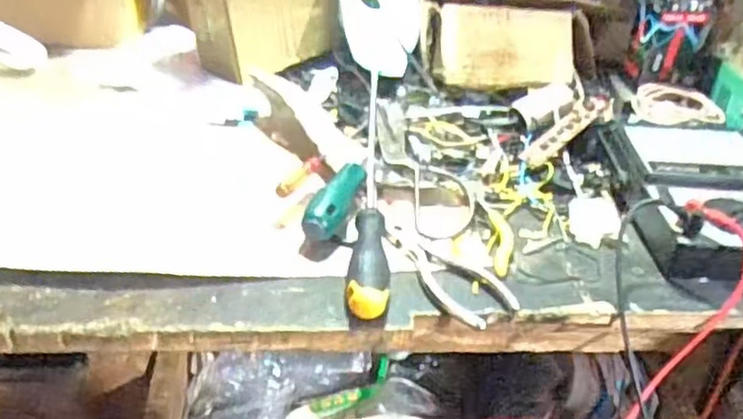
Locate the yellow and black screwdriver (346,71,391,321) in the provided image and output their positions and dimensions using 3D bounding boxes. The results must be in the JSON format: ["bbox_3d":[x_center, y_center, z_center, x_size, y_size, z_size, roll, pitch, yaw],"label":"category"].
[{"bbox_3d":[0.004,-0.034,0.549,0.027,0.032,0.343,5,32,-1],"label":"yellow and black screwdriver"}]

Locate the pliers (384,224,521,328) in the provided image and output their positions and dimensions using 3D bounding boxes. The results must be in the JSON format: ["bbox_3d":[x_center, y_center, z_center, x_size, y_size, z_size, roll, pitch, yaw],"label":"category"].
[{"bbox_3d":[0.050,0.042,0.461,0.047,0.010,0.117,-14,37,-29],"label":"pliers"}]

